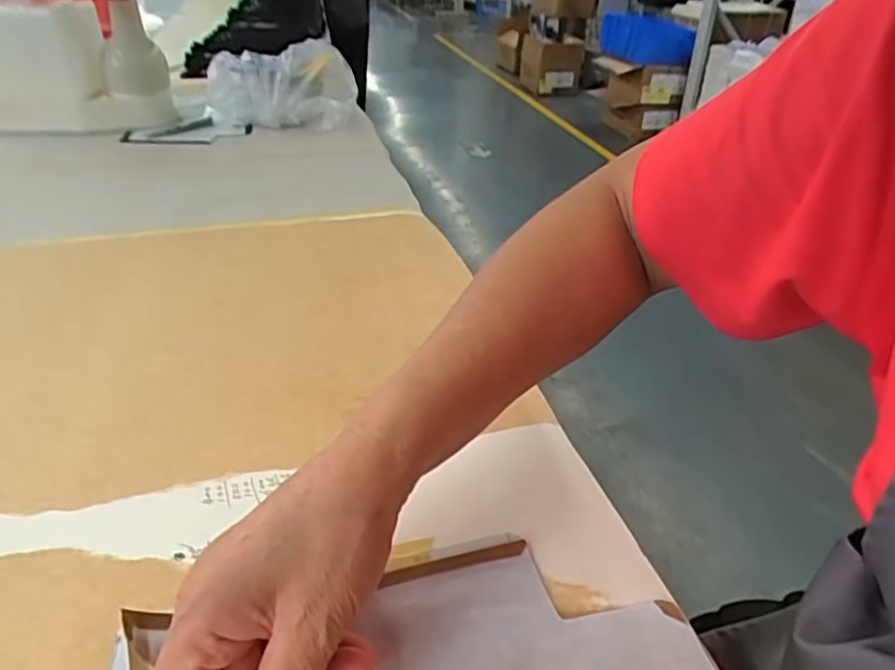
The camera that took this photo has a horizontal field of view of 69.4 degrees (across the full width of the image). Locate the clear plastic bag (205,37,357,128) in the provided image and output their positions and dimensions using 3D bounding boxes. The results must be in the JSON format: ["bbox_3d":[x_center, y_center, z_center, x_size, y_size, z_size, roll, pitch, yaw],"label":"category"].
[{"bbox_3d":[-0.244,-0.356,0.943,0.209,0.122,0.075,0,33,-2],"label":"clear plastic bag"}]

